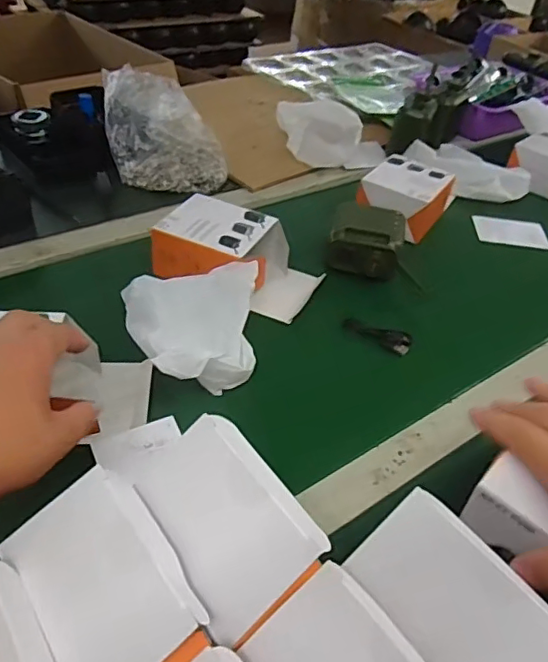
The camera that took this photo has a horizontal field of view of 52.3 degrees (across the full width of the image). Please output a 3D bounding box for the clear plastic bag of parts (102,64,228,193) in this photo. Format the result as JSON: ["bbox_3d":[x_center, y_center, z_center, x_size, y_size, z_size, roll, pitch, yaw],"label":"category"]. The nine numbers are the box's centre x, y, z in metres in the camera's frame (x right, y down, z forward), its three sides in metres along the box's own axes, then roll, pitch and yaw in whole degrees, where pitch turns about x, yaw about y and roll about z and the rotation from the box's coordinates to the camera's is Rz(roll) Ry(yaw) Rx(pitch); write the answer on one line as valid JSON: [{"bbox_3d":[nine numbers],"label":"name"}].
[{"bbox_3d":[-0.157,-0.293,0.811,0.163,0.107,0.170,-5,41,-12],"label":"clear plastic bag of parts"}]

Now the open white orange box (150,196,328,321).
[{"bbox_3d":[-0.039,-0.084,0.632,0.171,0.066,0.105,22,43,18],"label":"open white orange box"}]

